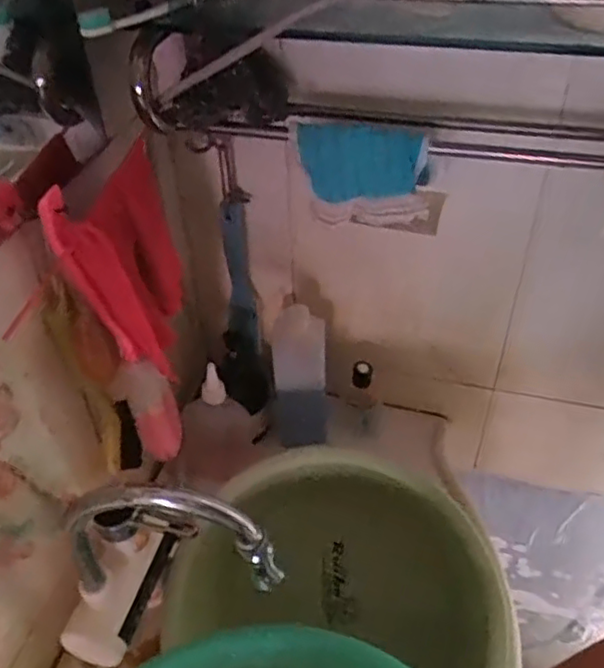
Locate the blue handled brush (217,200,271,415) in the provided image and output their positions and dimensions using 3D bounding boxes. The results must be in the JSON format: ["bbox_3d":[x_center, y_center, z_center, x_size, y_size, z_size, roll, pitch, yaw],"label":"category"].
[{"bbox_3d":[-0.071,-0.030,0.751,0.055,0.252,0.062,-3,19,0],"label":"blue handled brush"}]

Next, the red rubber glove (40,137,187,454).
[{"bbox_3d":[-0.133,-0.025,0.579,0.057,0.258,0.129,15,45,19],"label":"red rubber glove"}]

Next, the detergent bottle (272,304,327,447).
[{"bbox_3d":[-0.002,0.062,0.761,0.066,0.202,0.046,-1,42,3],"label":"detergent bottle"}]

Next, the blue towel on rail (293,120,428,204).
[{"bbox_3d":[0.053,-0.148,0.546,0.106,0.077,0.027,10,55,13],"label":"blue towel on rail"}]

